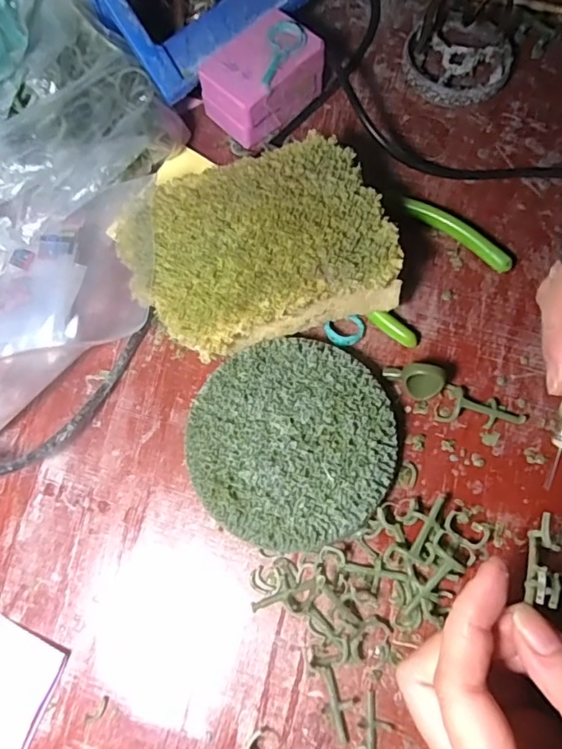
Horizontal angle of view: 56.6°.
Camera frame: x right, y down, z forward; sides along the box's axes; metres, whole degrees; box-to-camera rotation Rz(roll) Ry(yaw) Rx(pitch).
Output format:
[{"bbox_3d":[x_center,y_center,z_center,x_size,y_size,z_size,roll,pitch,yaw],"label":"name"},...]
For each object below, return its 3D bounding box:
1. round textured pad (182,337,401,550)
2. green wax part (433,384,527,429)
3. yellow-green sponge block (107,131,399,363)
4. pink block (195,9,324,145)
[{"bbox_3d":[0.005,0.033,0.266,0.103,0.024,0.100,-1,72,2],"label":"round textured pad"},{"bbox_3d":[0.105,0.019,0.274,0.044,0.009,0.021,18,74,8],"label":"green wax part"},{"bbox_3d":[-0.013,-0.063,0.283,0.132,0.050,0.094,-19,72,-4],"label":"yellow-green sponge block"},{"bbox_3d":[-0.012,-0.185,0.329,0.067,0.041,0.046,-42,75,-11],"label":"pink block"}]

